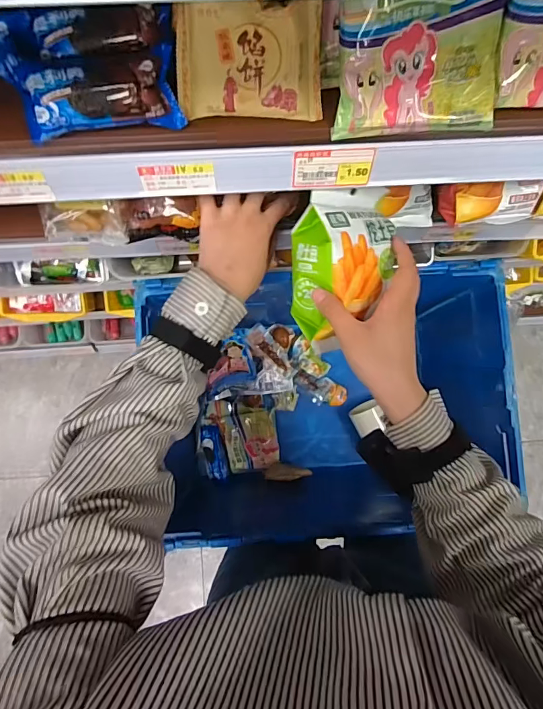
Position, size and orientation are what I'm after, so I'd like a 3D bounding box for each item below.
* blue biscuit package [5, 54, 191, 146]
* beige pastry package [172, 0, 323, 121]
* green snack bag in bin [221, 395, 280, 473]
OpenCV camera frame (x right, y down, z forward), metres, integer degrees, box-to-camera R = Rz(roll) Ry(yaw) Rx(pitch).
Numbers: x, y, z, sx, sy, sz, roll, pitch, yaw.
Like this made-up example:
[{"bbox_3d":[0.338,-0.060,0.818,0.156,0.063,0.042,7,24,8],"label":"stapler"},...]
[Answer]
[{"bbox_3d":[-0.132,-0.202,0.330,0.118,0.036,0.052,-2,86,-2],"label":"blue biscuit package"},{"bbox_3d":[-0.016,-0.228,0.333,0.113,0.075,0.018,1,44,-1],"label":"beige pastry package"},{"bbox_3d":[-0.042,0.162,0.894,0.106,0.039,0.149,-9,87,-2],"label":"green snack bag in bin"}]

